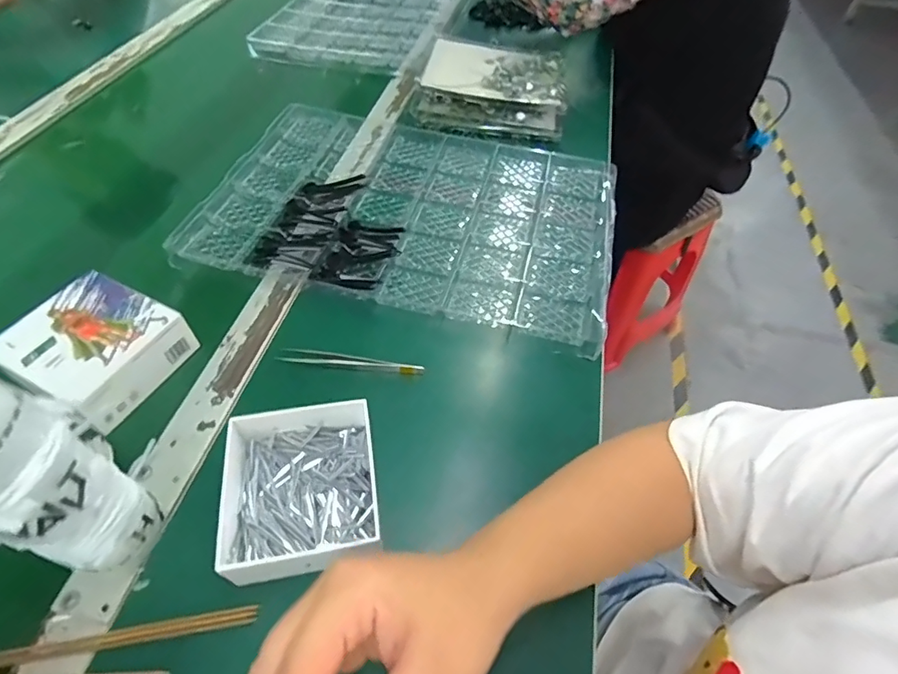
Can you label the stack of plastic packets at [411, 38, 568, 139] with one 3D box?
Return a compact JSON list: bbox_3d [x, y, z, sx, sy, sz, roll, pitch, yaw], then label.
[{"bbox_3d":[0.064,-0.371,0.705,0.207,0.045,0.218,6,53,2],"label":"stack of plastic packets"}]

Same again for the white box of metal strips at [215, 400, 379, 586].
[{"bbox_3d":[-0.102,0.107,0.337,0.101,0.037,0.109,-6,54,-8],"label":"white box of metal strips"}]

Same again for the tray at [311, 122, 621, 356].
[{"bbox_3d":[0.034,-0.132,0.546,0.287,0.021,0.297,13,53,6],"label":"tray"}]

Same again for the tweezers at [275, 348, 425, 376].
[{"bbox_3d":[-0.086,0.022,0.429,0.125,0.007,0.014,7,53,2],"label":"tweezers"}]

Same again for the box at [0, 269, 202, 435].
[{"bbox_3d":[-0.295,0.008,0.406,0.108,0.045,0.102,24,55,14],"label":"box"}]

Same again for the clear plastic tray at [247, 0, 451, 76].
[{"bbox_3d":[-0.159,-0.609,0.893,0.270,0.019,0.417,13,54,7],"label":"clear plastic tray"}]

